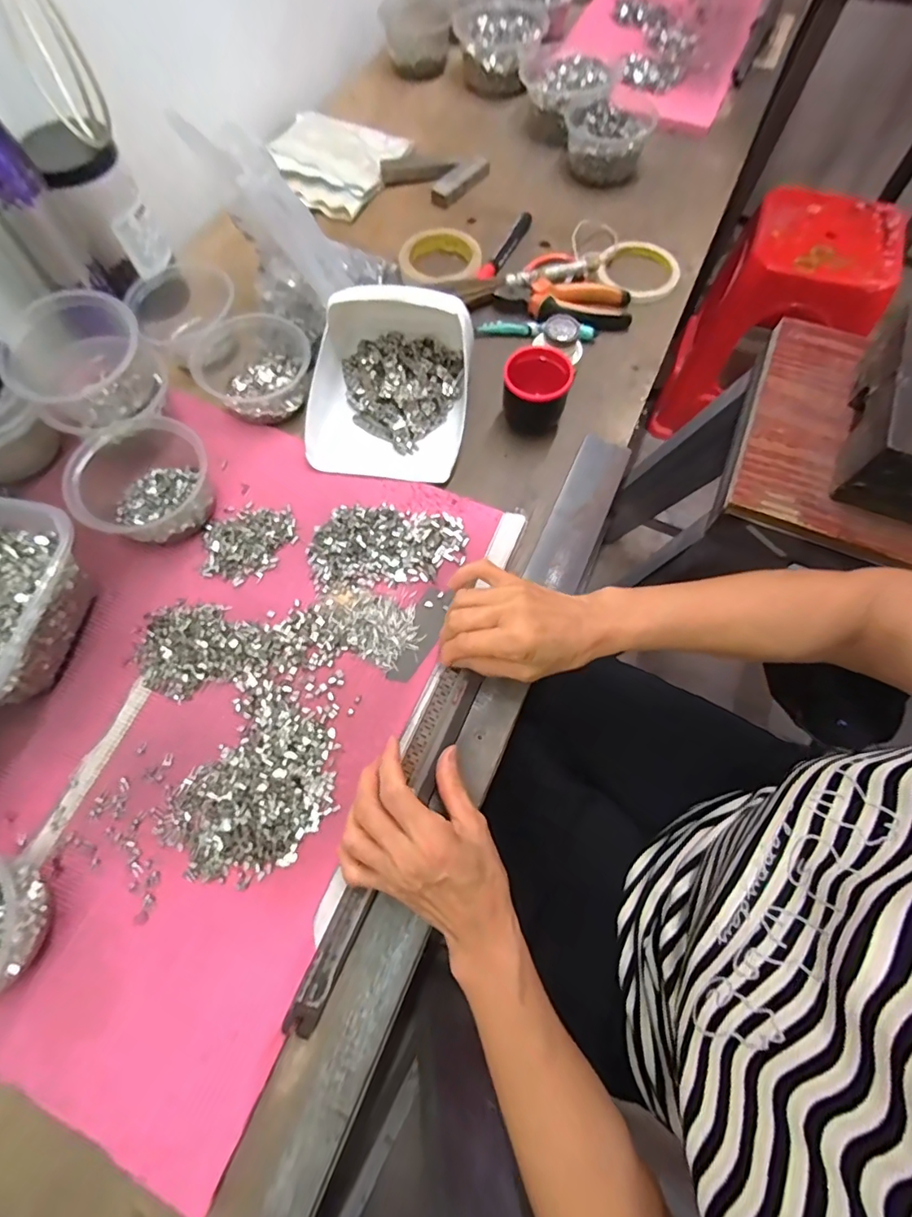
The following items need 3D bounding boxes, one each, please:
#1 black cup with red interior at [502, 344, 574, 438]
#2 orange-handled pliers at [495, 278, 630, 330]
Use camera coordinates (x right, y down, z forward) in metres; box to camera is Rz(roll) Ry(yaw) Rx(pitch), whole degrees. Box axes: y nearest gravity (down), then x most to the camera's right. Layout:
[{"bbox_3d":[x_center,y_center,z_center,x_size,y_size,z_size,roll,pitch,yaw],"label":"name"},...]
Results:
[{"bbox_3d":[0.079,-0.214,0.496,0.064,0.057,0.075,18,70,8],"label":"black cup with red interior"},{"bbox_3d":[0.125,-0.349,0.567,0.147,0.017,0.061,0,70,-2],"label":"orange-handled pliers"}]

